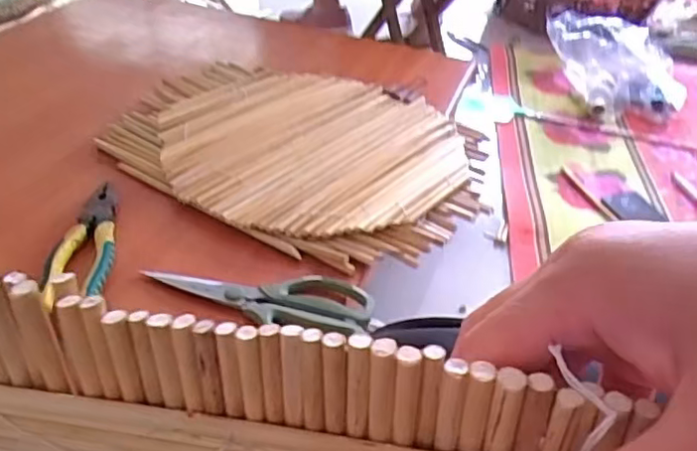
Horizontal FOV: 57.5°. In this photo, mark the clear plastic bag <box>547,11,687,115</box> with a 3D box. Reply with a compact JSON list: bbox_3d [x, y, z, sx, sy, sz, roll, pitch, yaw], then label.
[{"bbox_3d":[0.554,-0.331,1.332,0.299,0.174,0.112,22,40,21],"label":"clear plastic bag"}]

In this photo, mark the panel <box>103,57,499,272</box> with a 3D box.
[{"bbox_3d":[-0.051,-0.093,0.734,0.401,0.034,0.317,21,40,20],"label":"panel"}]

